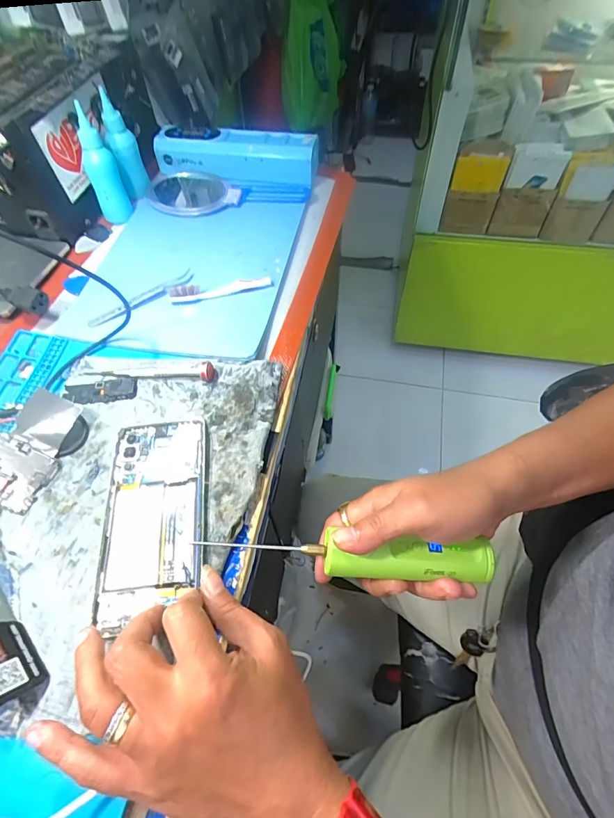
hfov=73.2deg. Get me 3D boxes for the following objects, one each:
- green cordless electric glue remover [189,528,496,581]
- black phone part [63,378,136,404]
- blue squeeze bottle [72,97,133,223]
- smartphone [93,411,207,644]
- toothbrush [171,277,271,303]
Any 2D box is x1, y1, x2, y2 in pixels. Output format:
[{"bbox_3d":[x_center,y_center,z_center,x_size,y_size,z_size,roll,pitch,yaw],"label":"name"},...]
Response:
[{"bbox_3d":[0.030,0.102,0.291,0.204,0.029,0.024,3,57,0],"label":"green cordless electric glue remover"},{"bbox_3d":[-0.187,-0.016,0.373,0.065,0.006,0.021,-5,57,-1],"label":"black phone part"},{"bbox_3d":[-0.230,-0.267,0.464,0.035,0.104,0.031,-23,59,-12],"label":"blue squeeze bottle"},{"bbox_3d":[-0.114,0.076,0.313,0.072,0.010,0.148,-6,57,-2],"label":"smartphone"},{"bbox_3d":[-0.088,-0.122,0.425,0.102,0.021,0.013,-10,57,-4],"label":"toothbrush"}]

